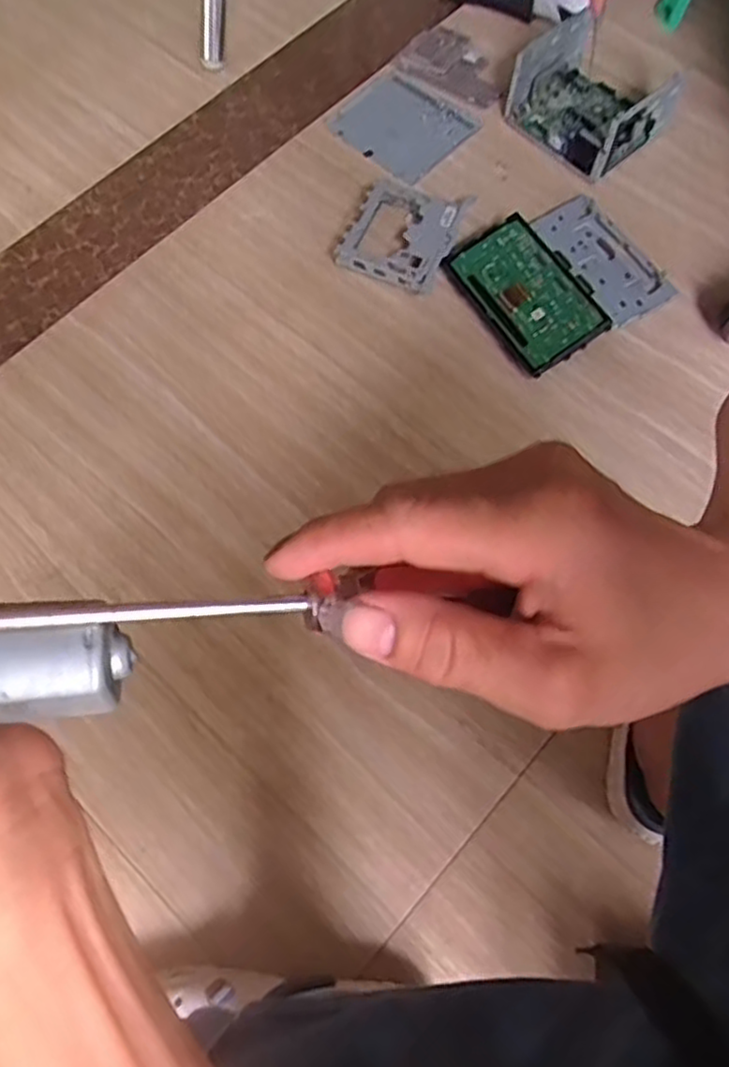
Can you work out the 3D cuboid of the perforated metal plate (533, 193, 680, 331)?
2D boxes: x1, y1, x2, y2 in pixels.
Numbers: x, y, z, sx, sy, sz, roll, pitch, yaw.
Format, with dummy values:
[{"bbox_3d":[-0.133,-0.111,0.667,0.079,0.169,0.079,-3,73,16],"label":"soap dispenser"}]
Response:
[{"bbox_3d":[0.303,-0.352,0.924,0.090,0.008,0.189,-32,72,-9],"label":"perforated metal plate"}]

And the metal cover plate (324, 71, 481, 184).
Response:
[{"bbox_3d":[0.053,-0.572,1.014,0.140,0.020,0.168,-45,74,-9],"label":"metal cover plate"}]

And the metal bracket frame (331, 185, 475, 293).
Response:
[{"bbox_3d":[0.050,-0.390,0.946,0.132,0.022,0.145,26,74,11],"label":"metal bracket frame"}]

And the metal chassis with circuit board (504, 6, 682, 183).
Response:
[{"bbox_3d":[0.288,-0.569,0.947,0.126,0.103,0.183,-37,72,-13],"label":"metal chassis with circuit board"}]

